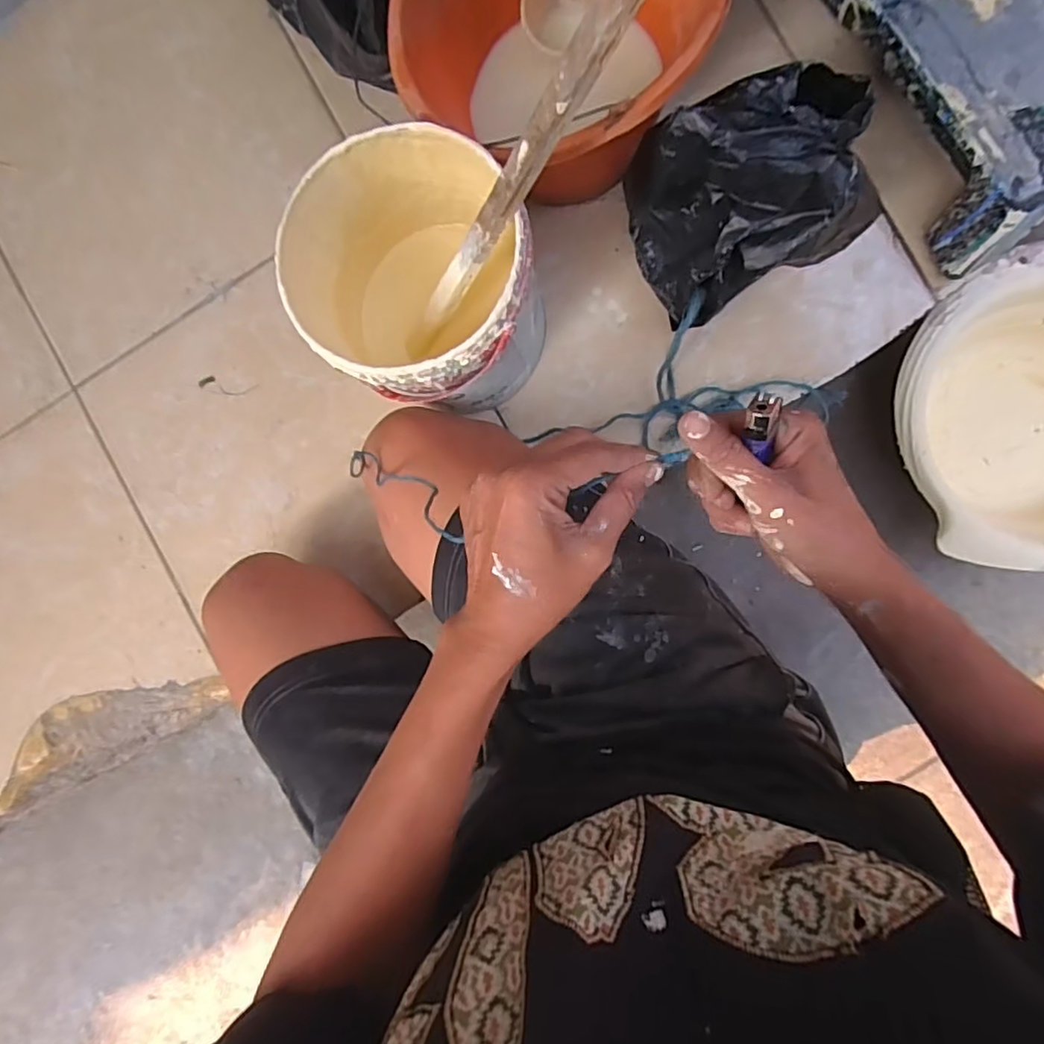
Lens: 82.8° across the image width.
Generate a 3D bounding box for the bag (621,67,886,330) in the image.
[{"bbox_3d":[0.179,-0.254,0.464,0.162,0.150,0.124,-14,89,7],"label":"bag"}]

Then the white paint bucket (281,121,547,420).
[{"bbox_3d":[-0.073,-0.186,0.505,0.175,0.193,0.171,0,91,7],"label":"white paint bucket"}]

